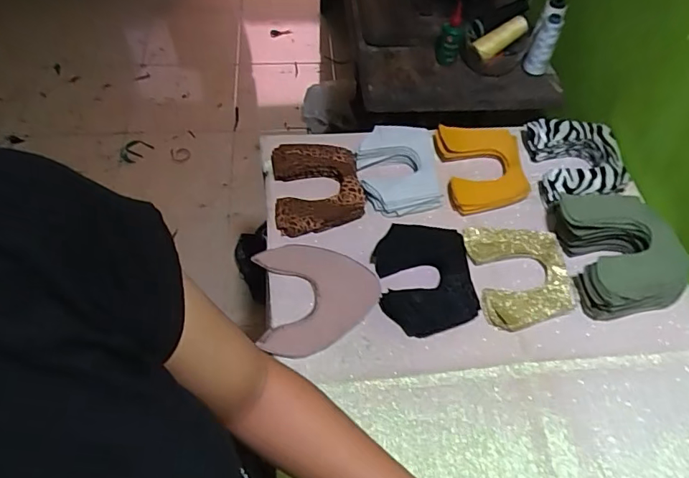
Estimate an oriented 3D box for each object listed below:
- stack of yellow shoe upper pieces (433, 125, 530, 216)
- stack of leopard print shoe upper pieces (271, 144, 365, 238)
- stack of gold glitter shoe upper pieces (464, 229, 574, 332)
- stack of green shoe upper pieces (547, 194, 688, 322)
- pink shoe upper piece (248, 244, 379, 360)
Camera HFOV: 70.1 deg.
[{"bbox_3d":[0.220,-0.117,0.795,0.129,0.042,0.158,-8,58,-8],"label":"stack of yellow shoe upper pieces"},{"bbox_3d":[-0.042,-0.087,0.761,0.132,0.023,0.161,-6,57,-7],"label":"stack of leopard print shoe upper pieces"},{"bbox_3d":[0.252,0.050,0.696,0.137,0.014,0.153,-4,57,-5],"label":"stack of gold glitter shoe upper pieces"},{"bbox_3d":[0.389,0.015,0.693,0.150,0.069,0.182,-3,57,-5],"label":"stack of green shoe upper pieces"},{"bbox_3d":[-0.034,0.076,0.673,0.160,0.009,0.162,-6,57,-7],"label":"pink shoe upper piece"}]

